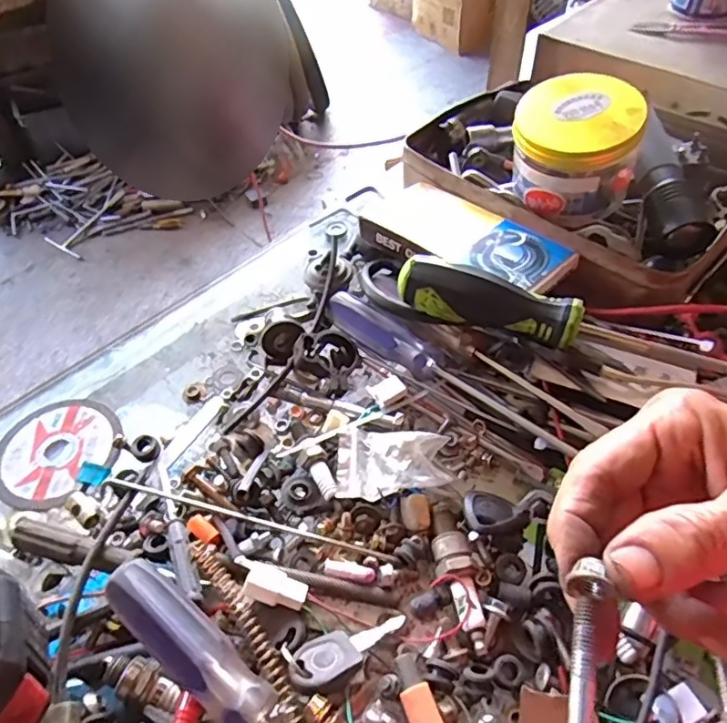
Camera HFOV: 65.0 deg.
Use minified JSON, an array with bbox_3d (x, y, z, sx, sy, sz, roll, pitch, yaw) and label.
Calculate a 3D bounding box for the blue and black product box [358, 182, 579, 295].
[{"bbox_3d":[0.069,-0.081,0.402,0.079,0.035,0.145,-37,59,-25],"label":"blue and black product box"}]

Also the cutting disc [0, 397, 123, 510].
[{"bbox_3d":[-0.193,0.054,0.355,0.074,0.004,0.075,-2,49,3],"label":"cutting disc"}]

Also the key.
[{"bbox_3d":[-0.007,0.134,0.269,0.060,0.011,0.022,-15,51,-32],"label":"key"}]

